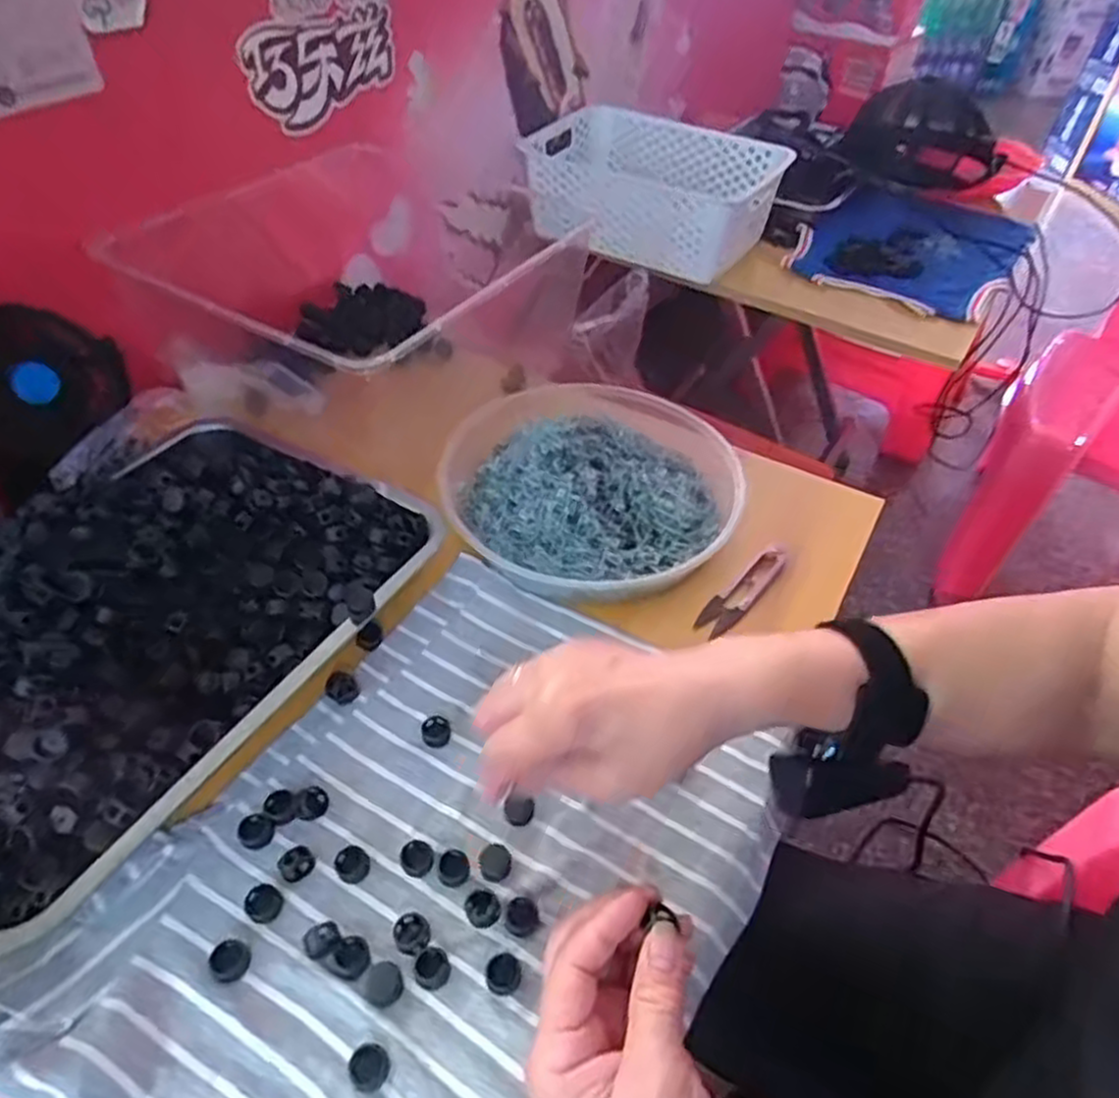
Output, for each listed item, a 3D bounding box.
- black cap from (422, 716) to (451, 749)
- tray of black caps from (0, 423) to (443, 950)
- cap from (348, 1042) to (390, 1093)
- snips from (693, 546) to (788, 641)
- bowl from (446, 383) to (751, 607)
[{"bbox_3d":[-0.074,0.109,0.456,0.017,0.010,0.019,6,46,2],"label":"black cap"},{"bbox_3d":[-0.264,0.031,0.466,0.239,0.084,0.332,26,50,20],"label":"tray of black caps"},{"bbox_3d":[-0.085,0.230,0.337,0.017,0.004,0.018,2,46,-2],"label":"cap"},{"bbox_3d":[0.132,0.030,0.545,0.022,0.018,0.094,34,53,26],"label":"snips"},{"bbox_3d":[0.023,-0.058,0.577,0.224,0.069,0.225,6,46,2],"label":"bowl"}]

